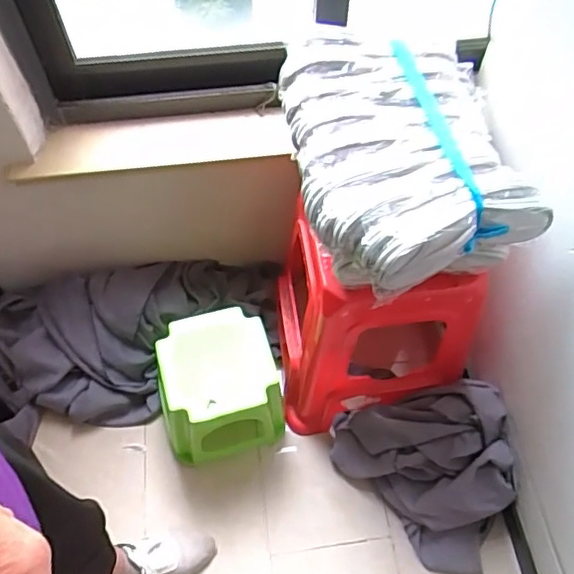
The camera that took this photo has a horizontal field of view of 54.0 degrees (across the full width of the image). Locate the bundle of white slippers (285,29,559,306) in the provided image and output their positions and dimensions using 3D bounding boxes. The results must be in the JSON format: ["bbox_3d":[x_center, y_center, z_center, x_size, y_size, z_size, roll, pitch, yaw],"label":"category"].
[{"bbox_3d":[0.173,-0.197,0.905,0.317,0.168,0.437,-10,60,-6],"label":"bundle of white slippers"}]

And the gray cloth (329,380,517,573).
[{"bbox_3d":[0.283,0.398,1.164,0.326,0.233,0.336,-4,59,-3],"label":"gray cloth"}]

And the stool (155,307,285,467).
[{"bbox_3d":[-0.150,0.229,1.235,0.254,0.273,0.243,-10,60,-6],"label":"stool"}]

